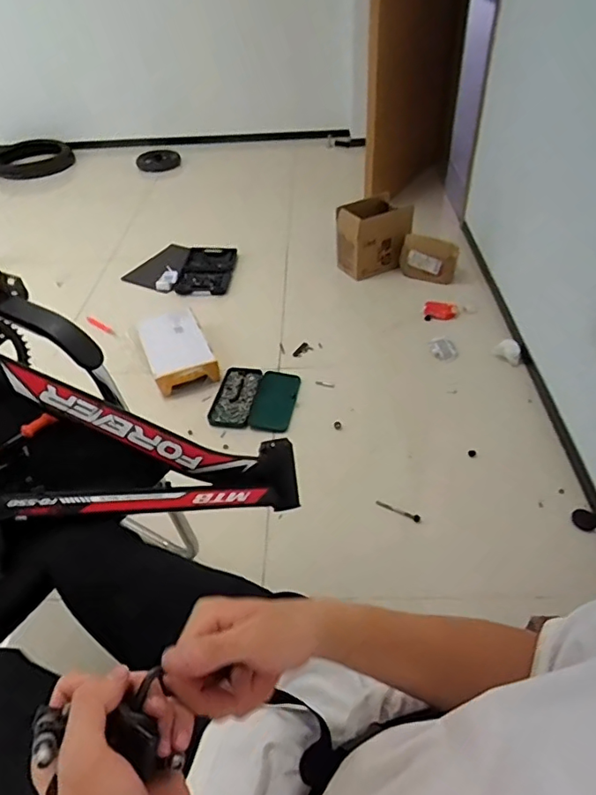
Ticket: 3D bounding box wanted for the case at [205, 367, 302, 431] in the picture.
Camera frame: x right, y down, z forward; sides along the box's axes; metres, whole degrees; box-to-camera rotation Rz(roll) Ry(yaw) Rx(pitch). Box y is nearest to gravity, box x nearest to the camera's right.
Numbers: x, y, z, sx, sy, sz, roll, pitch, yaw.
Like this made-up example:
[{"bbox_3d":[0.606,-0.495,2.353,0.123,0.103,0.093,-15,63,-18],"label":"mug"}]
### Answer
[{"bbox_3d":[-0.132,0.003,1.646,0.247,0.029,0.270,7,46,8],"label":"case"}]

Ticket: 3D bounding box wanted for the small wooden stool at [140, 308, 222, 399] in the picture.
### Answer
[{"bbox_3d":[-0.398,-0.162,1.769,0.204,0.075,0.319,-17,44,-15],"label":"small wooden stool"}]

